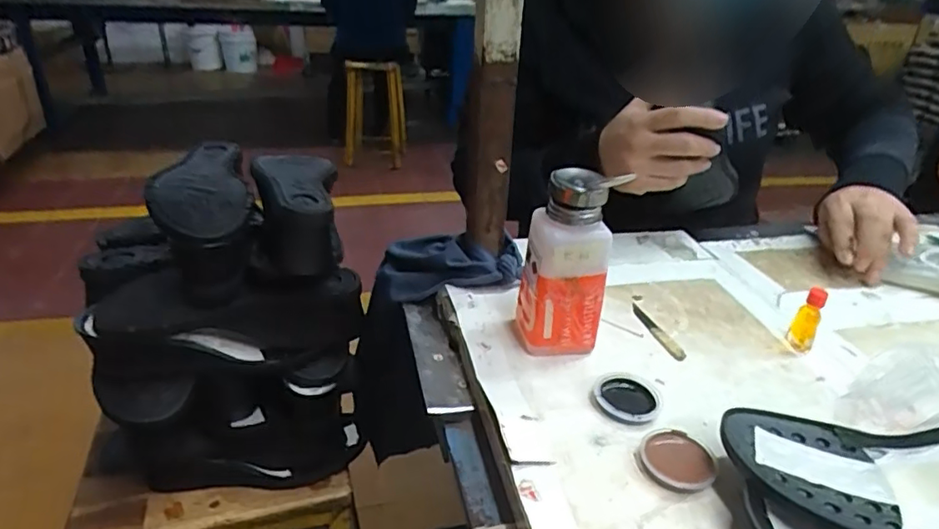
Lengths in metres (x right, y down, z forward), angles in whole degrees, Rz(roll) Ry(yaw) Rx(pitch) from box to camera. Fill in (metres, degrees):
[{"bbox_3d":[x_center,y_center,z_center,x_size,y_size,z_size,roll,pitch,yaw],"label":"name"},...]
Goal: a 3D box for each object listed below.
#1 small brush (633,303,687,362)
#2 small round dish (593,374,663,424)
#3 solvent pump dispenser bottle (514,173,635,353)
[{"bbox_3d":[0.158,0.054,0.487,0.012,0.006,0.075,-5,30,-17],"label":"small brush"},{"bbox_3d":[0.111,0.094,0.408,0.045,0.009,0.045,4,29,-2],"label":"small round dish"},{"bbox_3d":[0.071,0.003,0.428,0.058,0.139,0.040,4,29,-1],"label":"solvent pump dispenser bottle"}]

